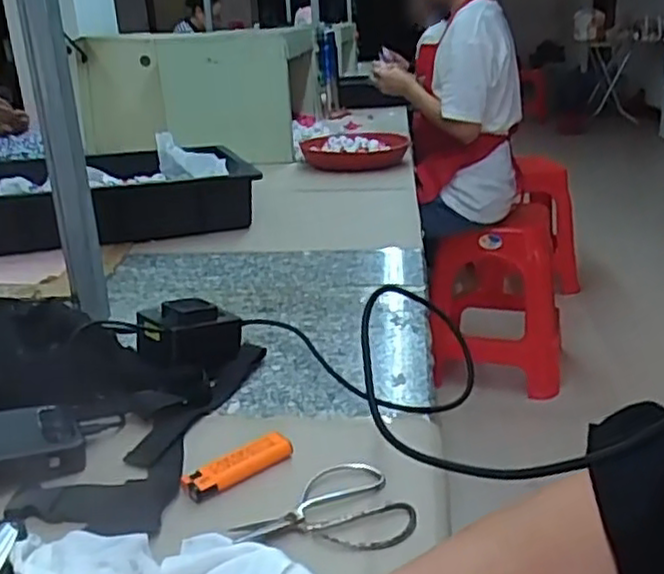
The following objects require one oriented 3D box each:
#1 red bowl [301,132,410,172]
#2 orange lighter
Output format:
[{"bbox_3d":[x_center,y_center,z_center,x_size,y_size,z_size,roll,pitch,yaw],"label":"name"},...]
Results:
[{"bbox_3d":[0.050,-0.309,1.608,0.235,0.060,0.197,1,22,9],"label":"red bowl"},{"bbox_3d":[-0.067,0.128,0.510,0.081,0.018,0.020,-18,24,-36],"label":"orange lighter"}]

